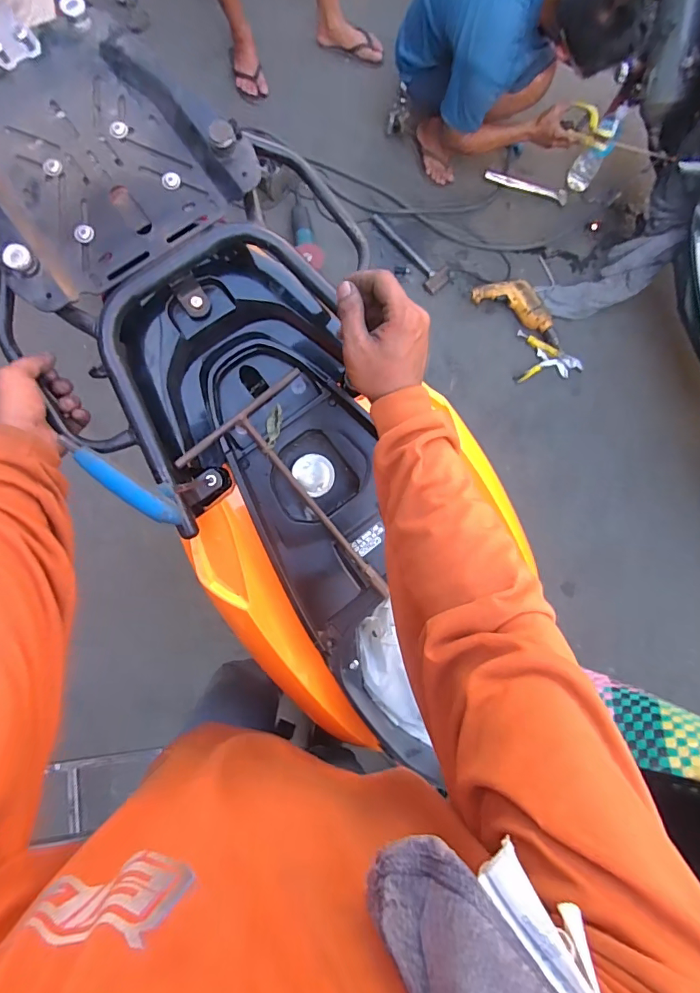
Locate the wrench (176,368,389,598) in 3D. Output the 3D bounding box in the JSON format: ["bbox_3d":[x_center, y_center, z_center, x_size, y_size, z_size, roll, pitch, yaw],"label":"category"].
[{"bbox_3d":[-0.042,0.012,0.562,0.172,0.017,0.295,-42,106,-9],"label":"wrench"}]

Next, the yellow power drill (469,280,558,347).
[{"bbox_3d":[0.555,-0.614,1.447,0.320,0.056,0.124,29,80,0],"label":"yellow power drill"}]

